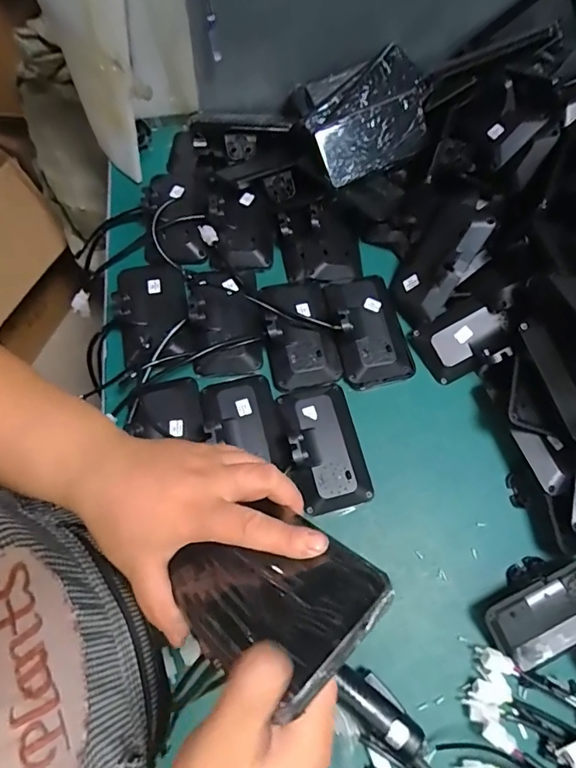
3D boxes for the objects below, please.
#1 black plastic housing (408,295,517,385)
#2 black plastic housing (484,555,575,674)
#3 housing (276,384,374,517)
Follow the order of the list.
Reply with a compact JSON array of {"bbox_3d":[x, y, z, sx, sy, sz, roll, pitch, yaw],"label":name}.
[{"bbox_3d":[0.233,-0.055,0.626,0.112,0.034,0.091,-32,74,18],"label":"black plastic housing"},{"bbox_3d":[0.302,0.247,0.529,0.164,0.042,0.098,-25,71,-10],"label":"black plastic housing"},{"bbox_3d":[0.046,0.077,0.588,0.091,0.050,0.157,-14,70,-6],"label":"housing"}]

